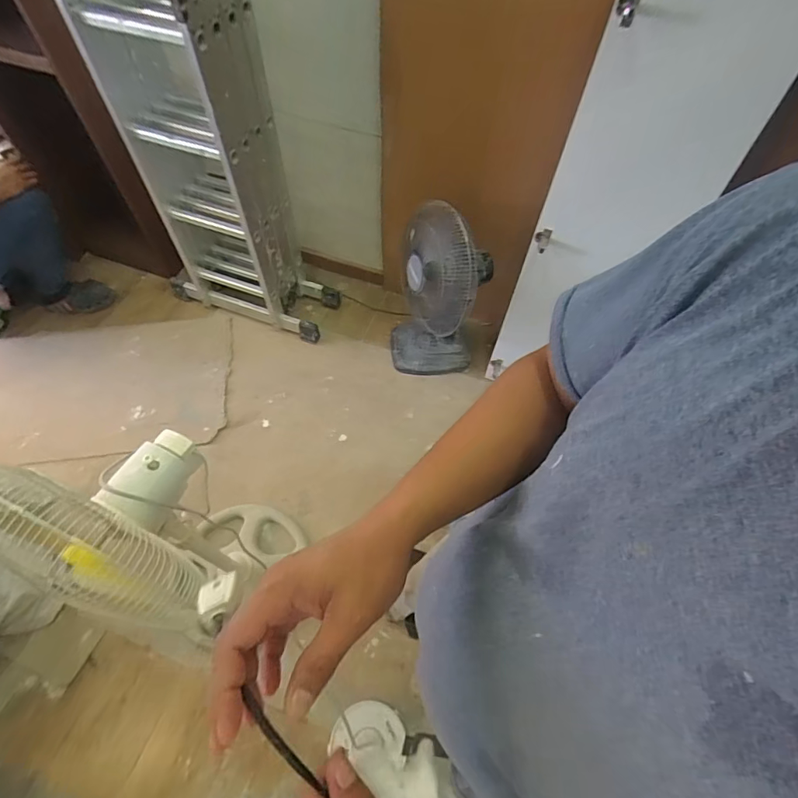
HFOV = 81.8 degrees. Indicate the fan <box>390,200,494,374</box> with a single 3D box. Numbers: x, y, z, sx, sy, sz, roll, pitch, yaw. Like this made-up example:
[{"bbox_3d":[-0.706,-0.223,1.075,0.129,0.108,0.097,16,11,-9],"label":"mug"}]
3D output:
[{"bbox_3d":[0.134,-0.349,1.585,0.298,0.611,0.303,1,59,-1],"label":"fan"}]

